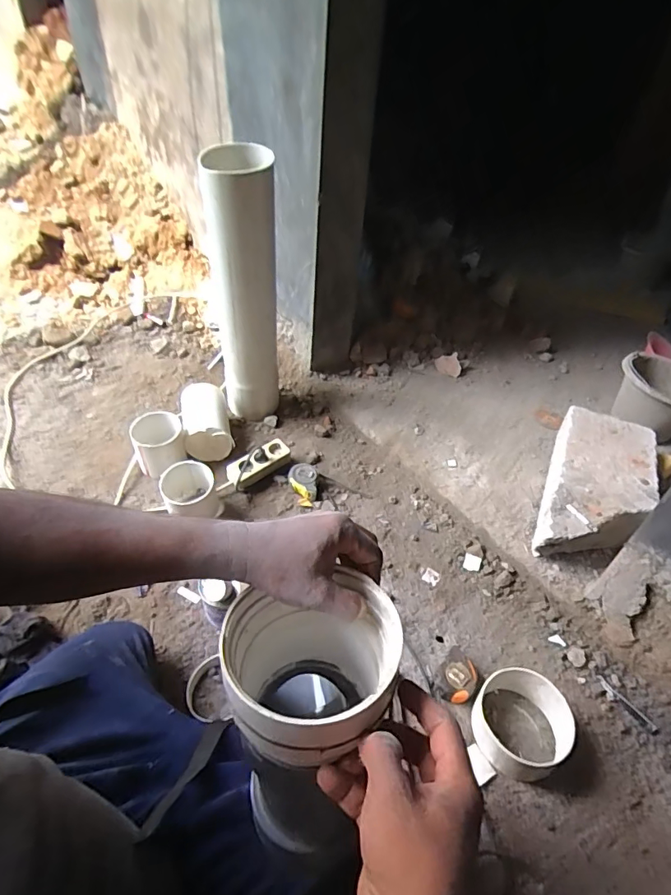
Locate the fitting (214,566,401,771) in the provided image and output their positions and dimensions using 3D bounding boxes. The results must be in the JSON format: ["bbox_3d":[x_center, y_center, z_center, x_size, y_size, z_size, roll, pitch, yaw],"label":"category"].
[{"bbox_3d":[-0.017,0.192,0.392,0.124,0.150,0.123,2,44,-2],"label":"fitting"}]

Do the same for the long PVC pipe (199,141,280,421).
[{"bbox_3d":[-0.205,-0.312,1.114,0.139,0.642,0.151,-6,45,-11],"label":"long PVC pipe"}]

